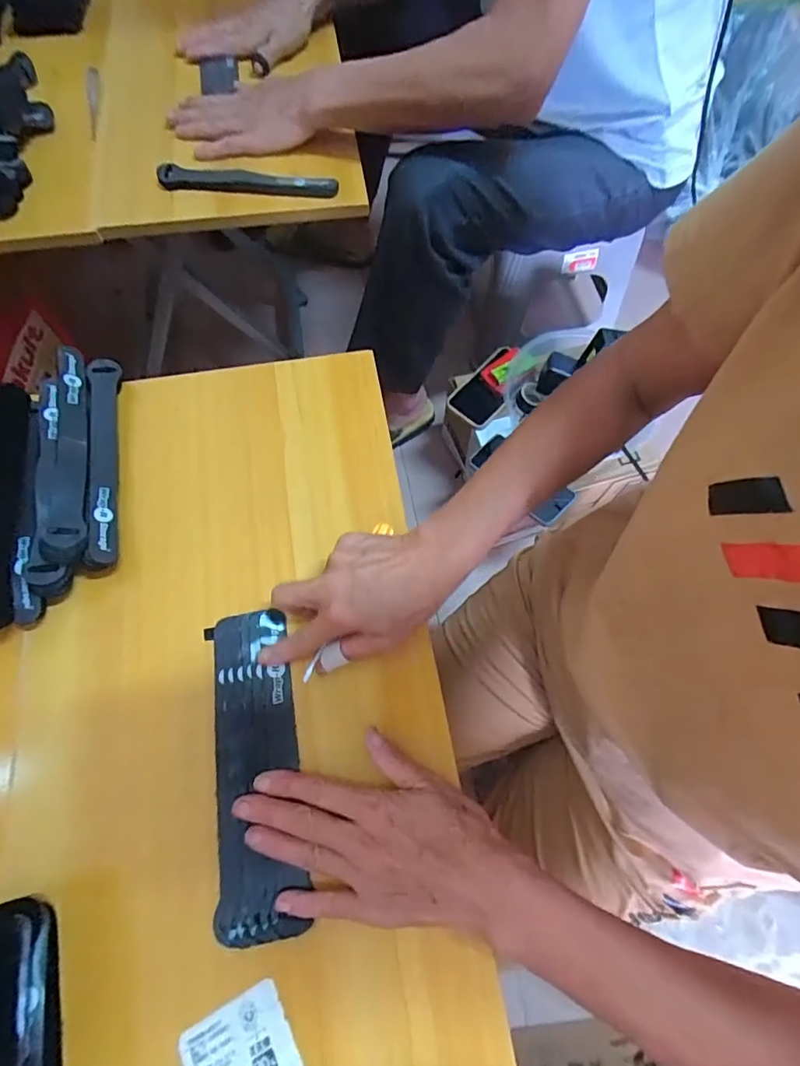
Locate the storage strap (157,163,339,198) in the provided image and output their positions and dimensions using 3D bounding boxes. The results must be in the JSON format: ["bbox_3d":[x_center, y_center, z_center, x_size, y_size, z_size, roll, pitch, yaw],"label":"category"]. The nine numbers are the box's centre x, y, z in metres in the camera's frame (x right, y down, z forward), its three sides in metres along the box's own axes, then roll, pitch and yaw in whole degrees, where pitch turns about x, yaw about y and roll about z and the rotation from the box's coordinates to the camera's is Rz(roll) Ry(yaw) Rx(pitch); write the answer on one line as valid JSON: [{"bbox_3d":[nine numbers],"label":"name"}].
[{"bbox_3d":[-0.165,-0.388,0.541,0.194,0.011,0.025,3,68,0],"label":"storage strap"}]

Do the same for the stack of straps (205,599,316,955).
[{"bbox_3d":[-0.100,0.154,0.336,0.057,0.015,0.198,-7,68,-4],"label":"stack of straps"}]

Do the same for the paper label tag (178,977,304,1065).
[{"bbox_3d":[-0.090,0.295,0.279,0.059,0.005,0.047,-26,71,-11],"label":"paper label tag"}]

